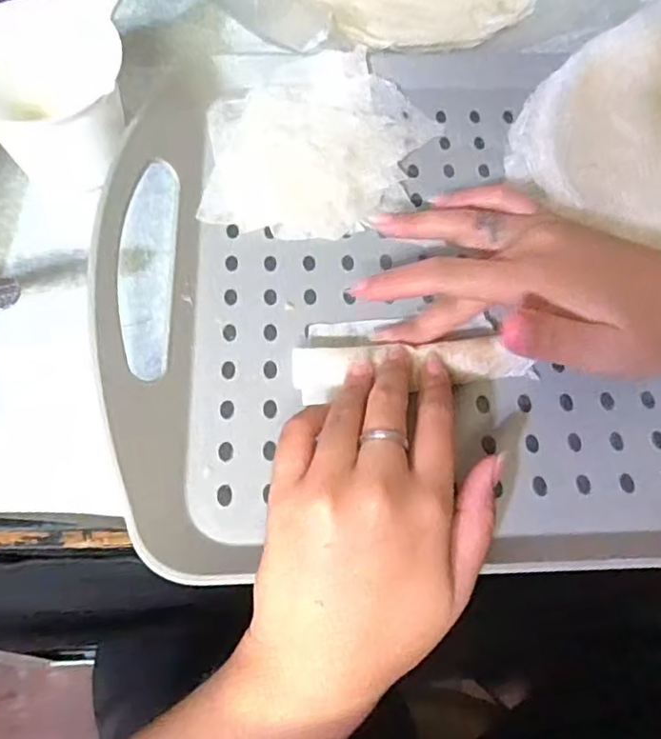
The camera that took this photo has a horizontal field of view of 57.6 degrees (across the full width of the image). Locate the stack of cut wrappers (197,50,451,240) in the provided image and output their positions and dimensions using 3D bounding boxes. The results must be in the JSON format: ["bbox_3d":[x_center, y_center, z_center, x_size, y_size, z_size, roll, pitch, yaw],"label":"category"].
[{"bbox_3d":[-0.006,-0.132,0.350,0.126,0.013,0.122,0,67,-2],"label":"stack of cut wrappers"}]

